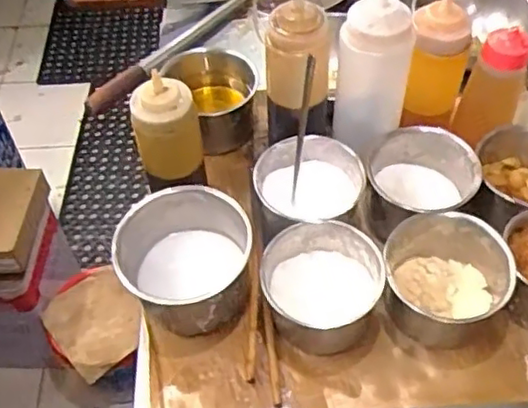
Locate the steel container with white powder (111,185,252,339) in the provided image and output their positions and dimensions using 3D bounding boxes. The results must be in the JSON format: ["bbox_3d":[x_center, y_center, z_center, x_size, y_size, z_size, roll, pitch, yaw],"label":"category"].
[{"bbox_3d":[-0.084,0.064,0.676,0.127,0.094,0.131,-1,53,1],"label":"steel container with white powder"}]

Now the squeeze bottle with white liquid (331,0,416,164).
[{"bbox_3d":[0.115,-0.120,0.704,0.079,0.202,0.076,8,53,7],"label":"squeeze bottle with white liquid"}]

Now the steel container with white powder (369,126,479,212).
[{"bbox_3d":[0.177,-0.020,0.733,0.112,0.092,0.120,-1,53,1],"label":"steel container with white powder"}]

